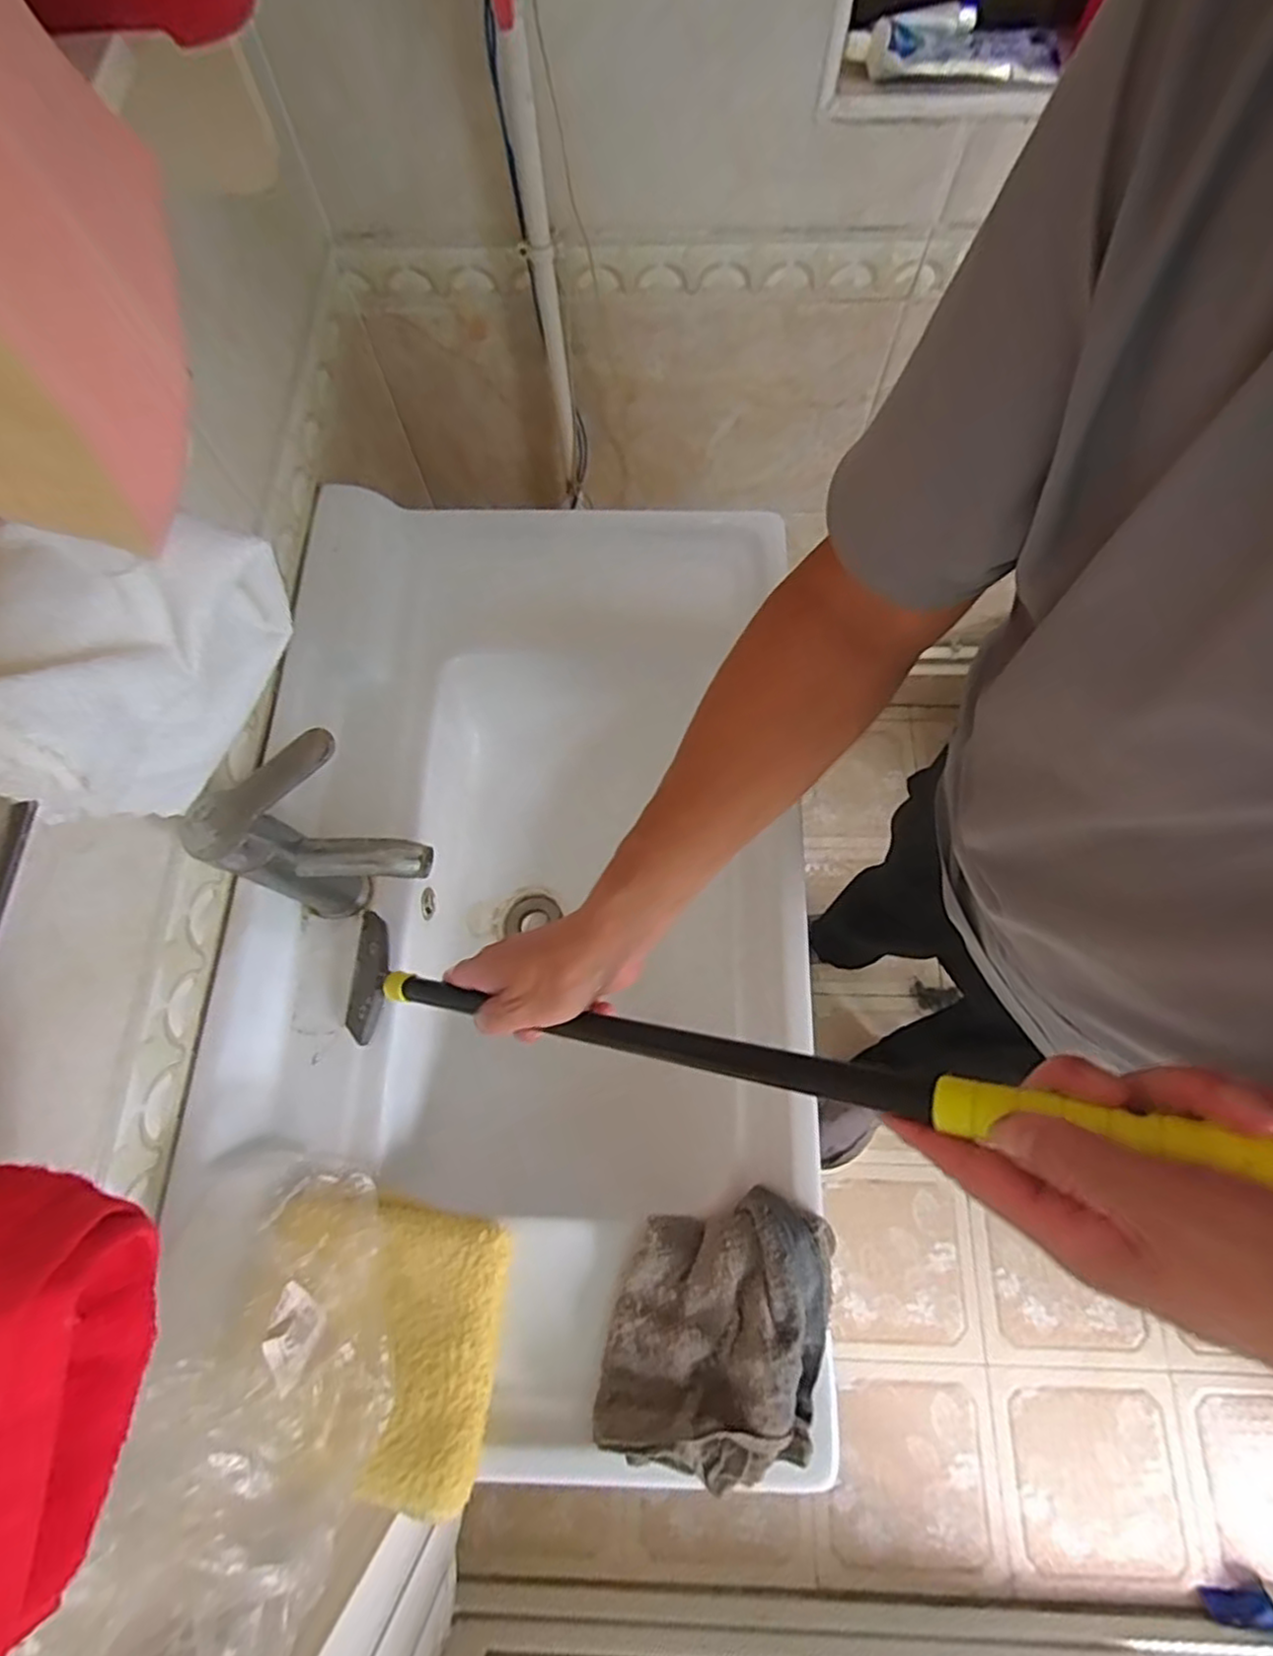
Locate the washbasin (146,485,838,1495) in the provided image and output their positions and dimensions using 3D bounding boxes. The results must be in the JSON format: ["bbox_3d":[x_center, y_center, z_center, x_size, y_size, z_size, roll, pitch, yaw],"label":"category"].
[{"bbox_3d":[-0.095,0.071,0.638,0.452,0.191,0.777,1,71,2],"label":"washbasin"}]

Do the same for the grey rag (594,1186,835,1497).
[{"bbox_3d":[0.056,0.336,0.469,0.135,0.042,0.160,13,72,6],"label":"grey rag"}]

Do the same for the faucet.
[{"bbox_3d":[-0.220,0.012,0.476,0.104,0.110,0.091,-38,74,-11],"label":"faucet"}]

